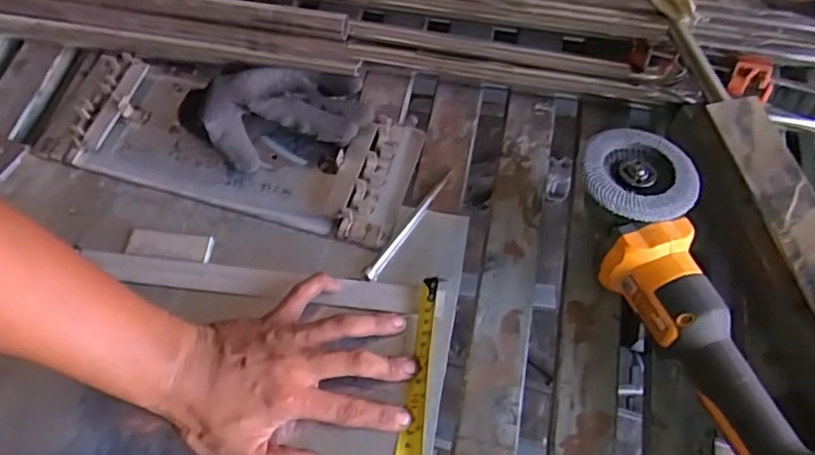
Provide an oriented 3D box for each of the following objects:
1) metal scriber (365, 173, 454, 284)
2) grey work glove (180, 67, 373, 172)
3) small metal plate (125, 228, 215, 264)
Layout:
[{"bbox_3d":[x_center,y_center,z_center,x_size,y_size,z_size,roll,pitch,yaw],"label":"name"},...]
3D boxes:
[{"bbox_3d":[0.001,-0.004,0.550,0.011,0.008,0.130,30,67,15],"label":"metal scriber"},{"bbox_3d":[-0.130,-0.114,0.576,0.180,0.055,0.095,-10,63,-5],"label":"grey work glove"},{"bbox_3d":[-0.215,0.017,0.542,0.072,0.005,0.027,5,63,3],"label":"small metal plate"}]

